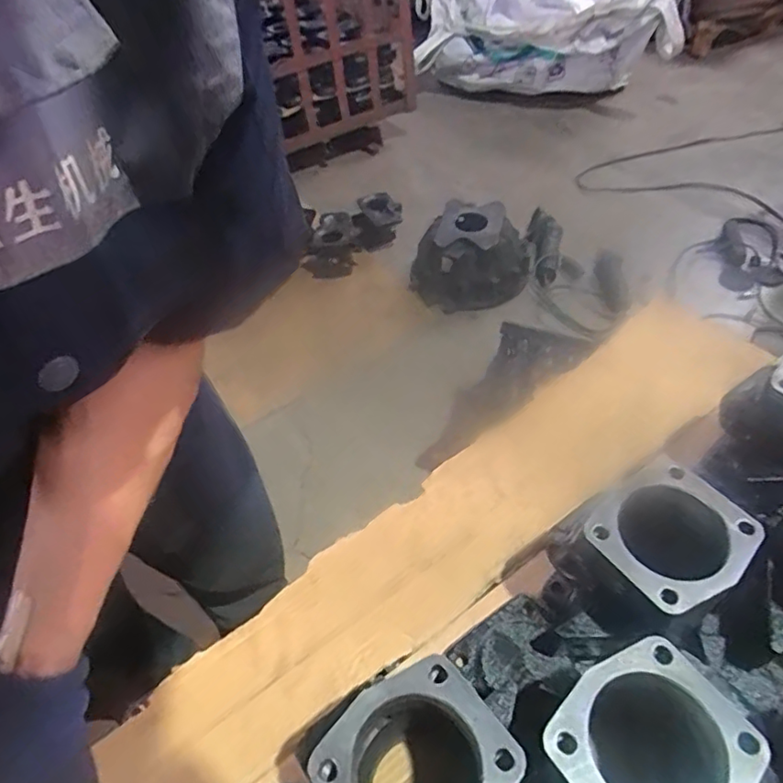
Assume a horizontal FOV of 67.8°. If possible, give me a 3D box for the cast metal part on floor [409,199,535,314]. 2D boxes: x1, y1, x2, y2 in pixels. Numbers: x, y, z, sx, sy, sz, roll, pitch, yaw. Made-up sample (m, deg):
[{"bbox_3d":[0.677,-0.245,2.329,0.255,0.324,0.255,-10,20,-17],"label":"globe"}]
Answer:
[{"bbox_3d":[0.228,-0.386,1.677,0.329,0.189,0.316,-2,48,2],"label":"cast metal part on floor"}]

